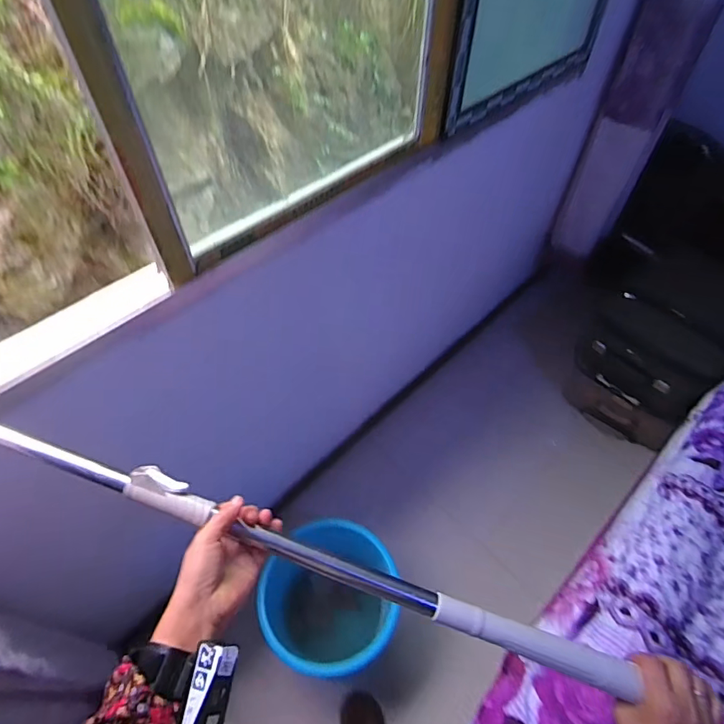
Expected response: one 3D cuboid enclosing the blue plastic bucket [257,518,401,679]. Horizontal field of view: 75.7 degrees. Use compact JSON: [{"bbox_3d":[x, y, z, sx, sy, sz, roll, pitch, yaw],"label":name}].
[{"bbox_3d":[-0.074,0.653,1.256,0.311,0.327,0.329,0,53,0],"label":"blue plastic bucket"}]

